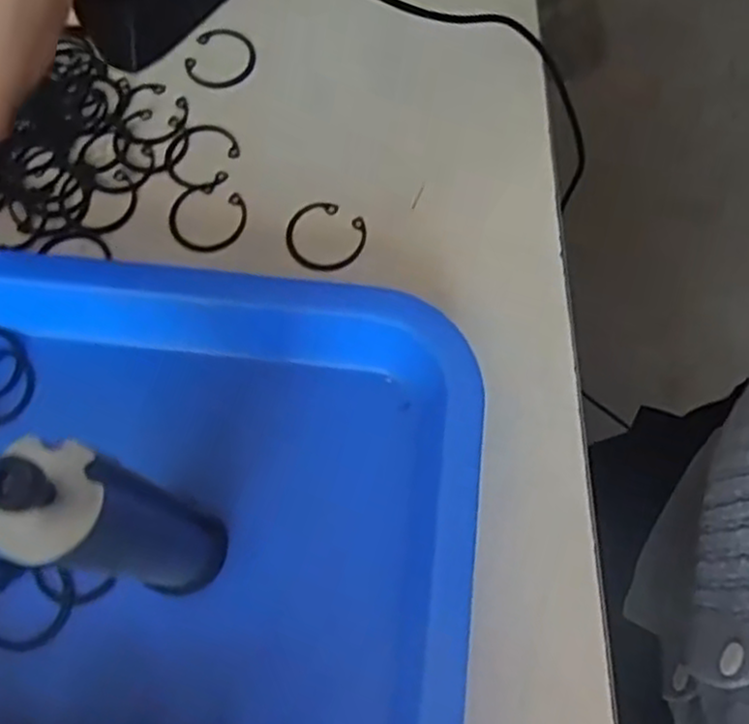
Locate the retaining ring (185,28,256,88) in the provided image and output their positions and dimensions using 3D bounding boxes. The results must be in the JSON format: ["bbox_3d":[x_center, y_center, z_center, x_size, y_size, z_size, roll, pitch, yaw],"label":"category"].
[{"bbox_3d":[-0.077,-0.155,0.384,0.033,0.004,0.037,19,70,7],"label":"retaining ring"}]

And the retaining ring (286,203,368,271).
[{"bbox_3d":[-0.022,-0.059,0.346,0.036,0.004,0.035,0,69,0],"label":"retaining ring"}]

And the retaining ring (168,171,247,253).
[{"bbox_3d":[-0.078,-0.068,0.353,0.035,0.004,0.039,-23,71,-8],"label":"retaining ring"}]

